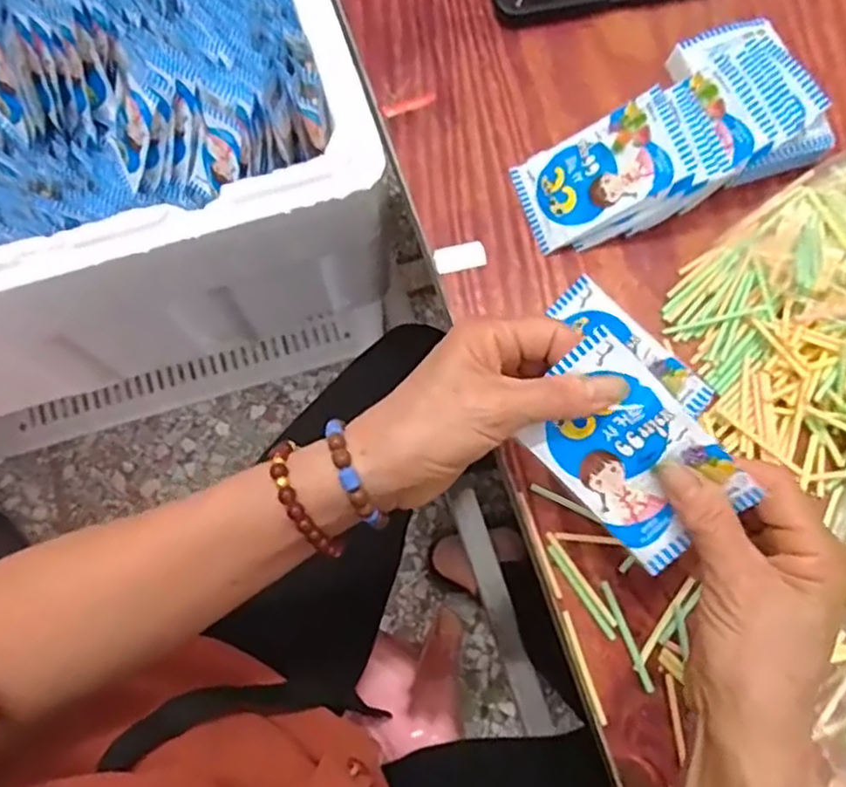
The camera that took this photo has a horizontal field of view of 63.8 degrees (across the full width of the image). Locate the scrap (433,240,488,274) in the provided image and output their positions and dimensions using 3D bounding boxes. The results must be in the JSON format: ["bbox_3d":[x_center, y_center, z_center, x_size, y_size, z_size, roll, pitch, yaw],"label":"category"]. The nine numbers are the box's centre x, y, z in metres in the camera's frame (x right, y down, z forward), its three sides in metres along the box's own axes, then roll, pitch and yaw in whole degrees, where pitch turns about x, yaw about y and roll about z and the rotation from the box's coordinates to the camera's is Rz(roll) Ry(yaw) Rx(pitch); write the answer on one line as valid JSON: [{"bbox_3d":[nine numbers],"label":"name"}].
[{"bbox_3d":[0.024,-0.088,0.443,0.034,0.004,0.018,-14,76,-3],"label":"scrap"}]

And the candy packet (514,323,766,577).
[{"bbox_3d":[0.093,0.026,0.316,0.091,0.010,0.067,43,116,5],"label":"candy packet"}]

